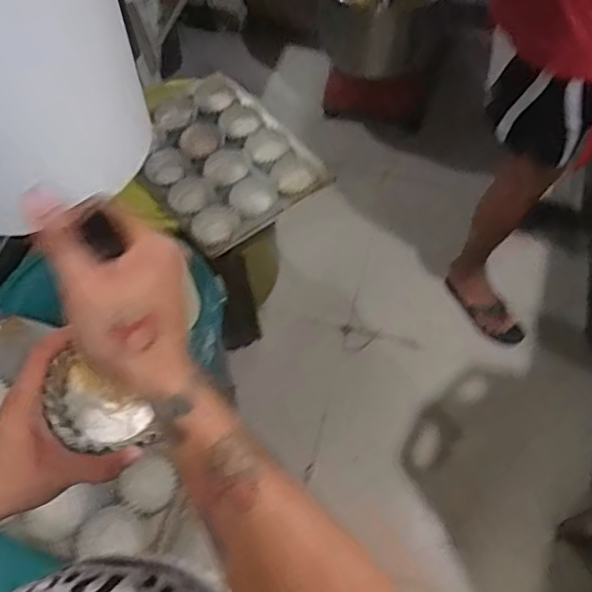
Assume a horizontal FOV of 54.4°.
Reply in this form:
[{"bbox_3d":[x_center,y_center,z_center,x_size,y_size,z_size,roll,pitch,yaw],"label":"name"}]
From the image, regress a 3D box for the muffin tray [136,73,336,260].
[{"bbox_3d":[-0.173,-0.305,1.272,0.324,0.052,0.425,-36,64,-17],"label":"muffin tray"}]

